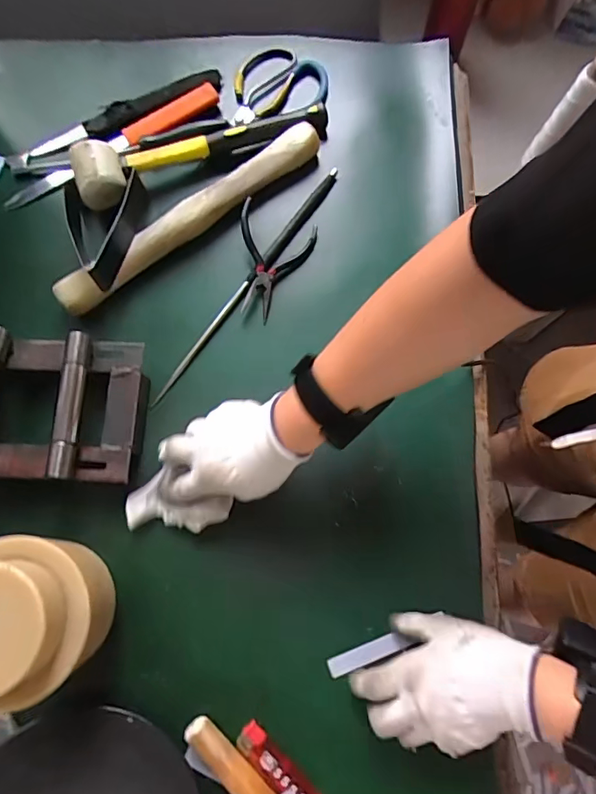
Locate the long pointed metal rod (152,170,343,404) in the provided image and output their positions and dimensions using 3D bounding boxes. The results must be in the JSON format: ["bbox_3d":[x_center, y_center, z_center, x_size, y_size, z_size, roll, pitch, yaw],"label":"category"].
[{"bbox_3d":[-0.050,-0.123,0.507,0.016,0.011,0.320,33,78,9],"label":"long pointed metal rod"}]

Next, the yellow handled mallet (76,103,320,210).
[{"bbox_3d":[-0.100,-0.271,0.521,0.277,0.050,0.057,-19,75,-4],"label":"yellow handled mallet"}]

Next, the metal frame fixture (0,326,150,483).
[{"bbox_3d":[-0.246,0.009,0.454,0.195,0.051,0.135,1,75,1],"label":"metal frame fixture"}]

